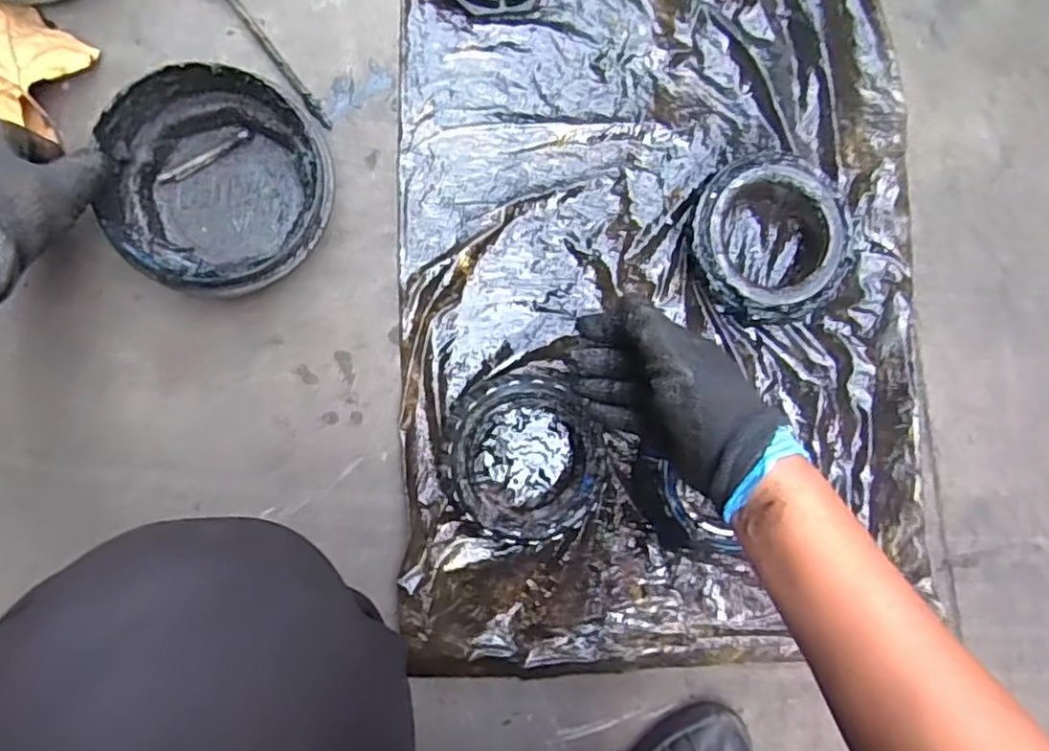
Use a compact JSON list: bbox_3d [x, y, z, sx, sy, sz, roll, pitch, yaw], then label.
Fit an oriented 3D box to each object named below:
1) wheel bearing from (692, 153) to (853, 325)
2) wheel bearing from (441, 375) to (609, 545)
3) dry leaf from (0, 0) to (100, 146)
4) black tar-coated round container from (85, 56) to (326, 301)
[{"bbox_3d":[0.210,-0.116,0.585,0.138,0.039,0.140,0,89,-8],"label":"wheel bearing"},{"bbox_3d":[0.002,0.065,0.551,0.134,0.040,0.132,2,89,-8],"label":"wheel bearing"},{"bbox_3d":[-0.386,-0.239,0.499,0.112,0.060,0.079,31,85,-6],"label":"dry leaf"},{"bbox_3d":[-0.226,-0.140,0.511,0.148,0.073,0.156,0,89,-8],"label":"black tar-coated round container"}]

